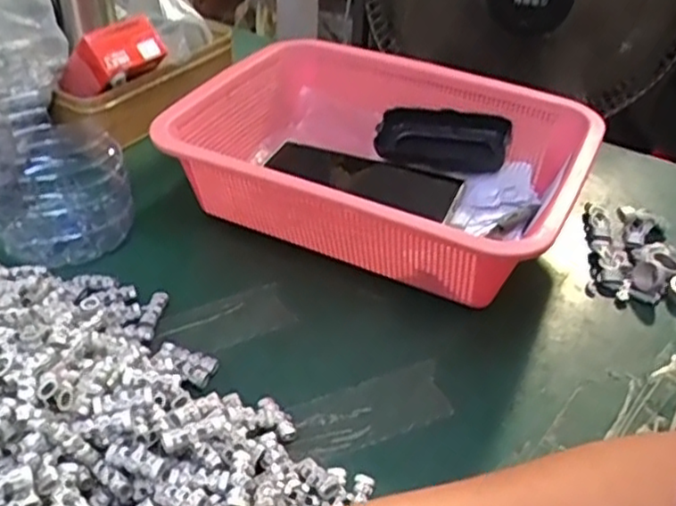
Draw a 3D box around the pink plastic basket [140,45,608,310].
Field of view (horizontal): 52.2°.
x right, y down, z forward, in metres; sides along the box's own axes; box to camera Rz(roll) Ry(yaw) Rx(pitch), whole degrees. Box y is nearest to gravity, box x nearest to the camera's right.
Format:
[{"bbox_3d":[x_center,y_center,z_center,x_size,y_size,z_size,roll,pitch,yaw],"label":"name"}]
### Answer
[{"bbox_3d":[0.034,-0.070,0.548,0.274,0.096,0.220,20,41,20],"label":"pink plastic basket"}]

